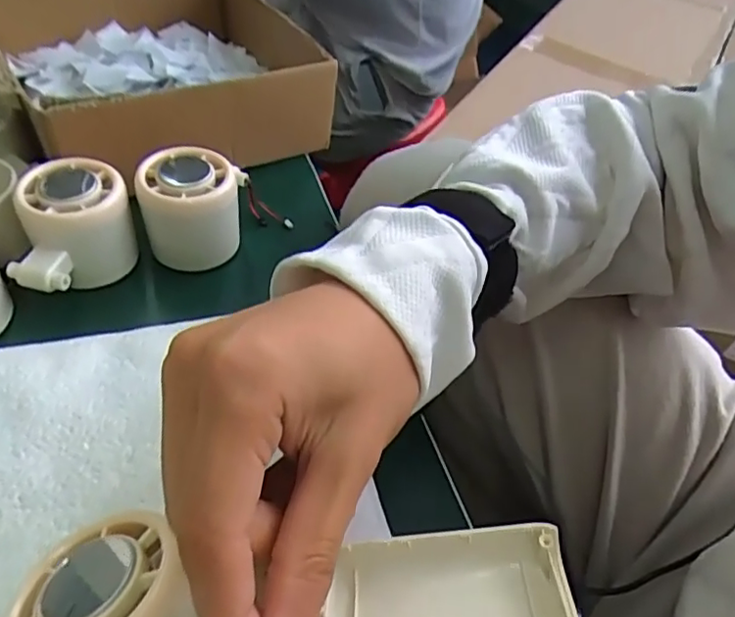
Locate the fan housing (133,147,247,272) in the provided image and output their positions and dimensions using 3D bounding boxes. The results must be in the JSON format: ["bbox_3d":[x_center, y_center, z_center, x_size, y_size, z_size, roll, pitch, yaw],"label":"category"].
[{"bbox_3d":[-0.105,-0.065,0.363,0.058,0.058,0.064,-2,48,-10],"label":"fan housing"}]

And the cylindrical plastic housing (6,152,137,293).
[{"bbox_3d":[-0.167,-0.043,0.329,0.053,0.049,0.072,28,50,17],"label":"cylindrical plastic housing"}]

